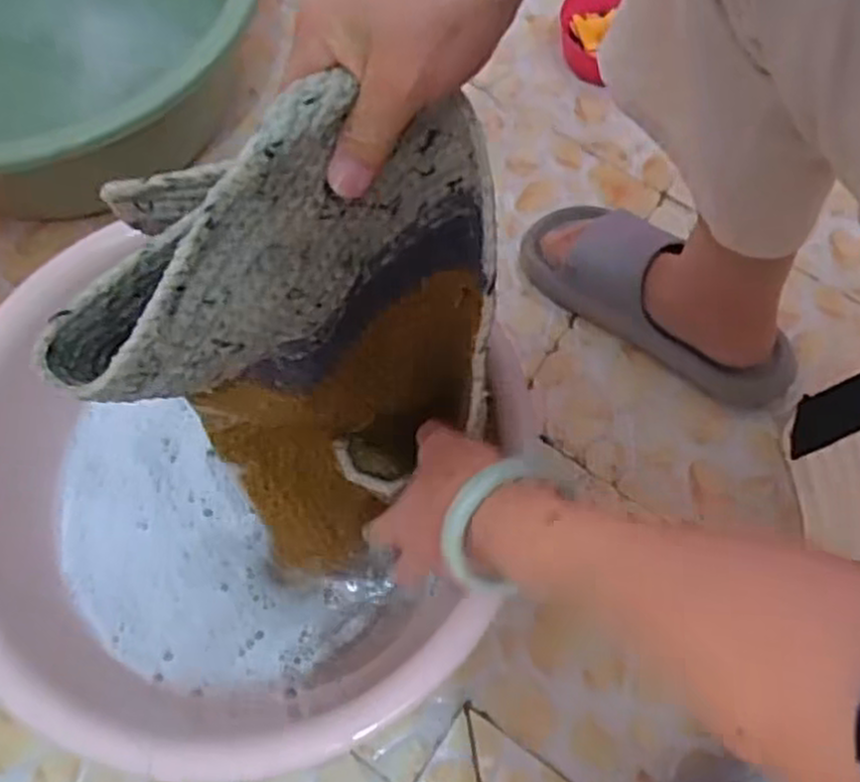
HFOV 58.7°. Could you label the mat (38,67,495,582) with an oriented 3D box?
[{"bbox_3d":[-0.059,-0.006,0.456,0.205,0.345,0.147,-39,76,-15],"label":"mat"}]

